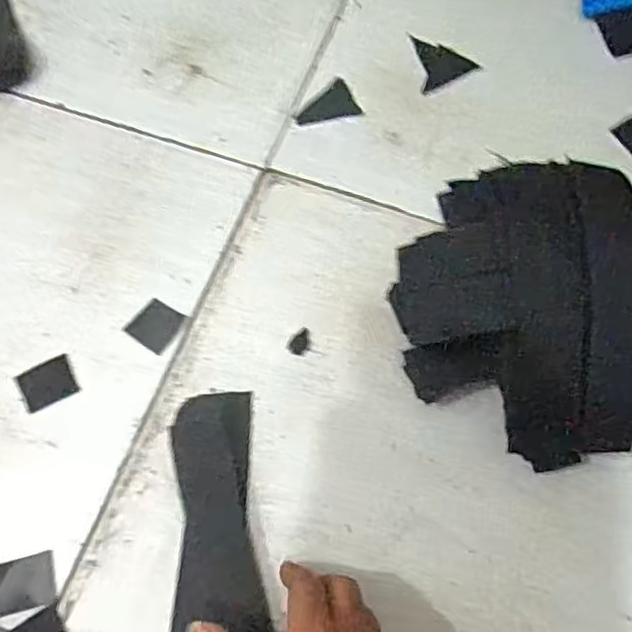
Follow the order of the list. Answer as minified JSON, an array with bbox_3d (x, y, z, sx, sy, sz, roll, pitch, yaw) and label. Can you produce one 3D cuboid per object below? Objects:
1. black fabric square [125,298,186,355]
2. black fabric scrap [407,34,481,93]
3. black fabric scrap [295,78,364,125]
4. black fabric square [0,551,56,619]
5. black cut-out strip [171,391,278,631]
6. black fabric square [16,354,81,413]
[{"bbox_3d":[-0.126,0.007,0.510,0.034,0.004,0.036,34,72,13],"label":"black fabric square"},{"bbox_3d":[0.123,-0.241,0.610,0.055,0.004,0.064,-7,68,-2],"label":"black fabric scrap"},{"bbox_3d":[0.008,-0.191,0.590,0.057,0.004,0.041,-25,70,-9],"label":"black fabric scrap"},{"bbox_3d":[-0.199,0.182,0.436,0.043,0.004,0.033,-11,74,-14],"label":"black fabric square"},{"bbox_3d":[-0.065,0.172,0.439,0.069,0.014,0.239,0,72,-4],"label":"black cut-out strip"},{"bbox_3d":[-0.206,0.051,0.496,0.041,0.004,0.033,-25,70,-9],"label":"black fabric square"}]

